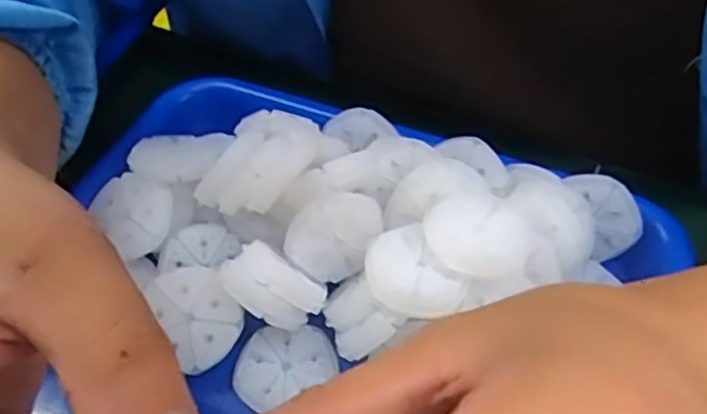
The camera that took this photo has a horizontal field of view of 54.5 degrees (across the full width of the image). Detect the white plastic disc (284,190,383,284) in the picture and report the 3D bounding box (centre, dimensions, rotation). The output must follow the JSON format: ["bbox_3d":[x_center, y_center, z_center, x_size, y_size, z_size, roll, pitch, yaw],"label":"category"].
[{"bbox_3d":[-0.008,0.010,0.266,0.032,0.038,0.012,27,16,-27],"label":"white plastic disc"}]

